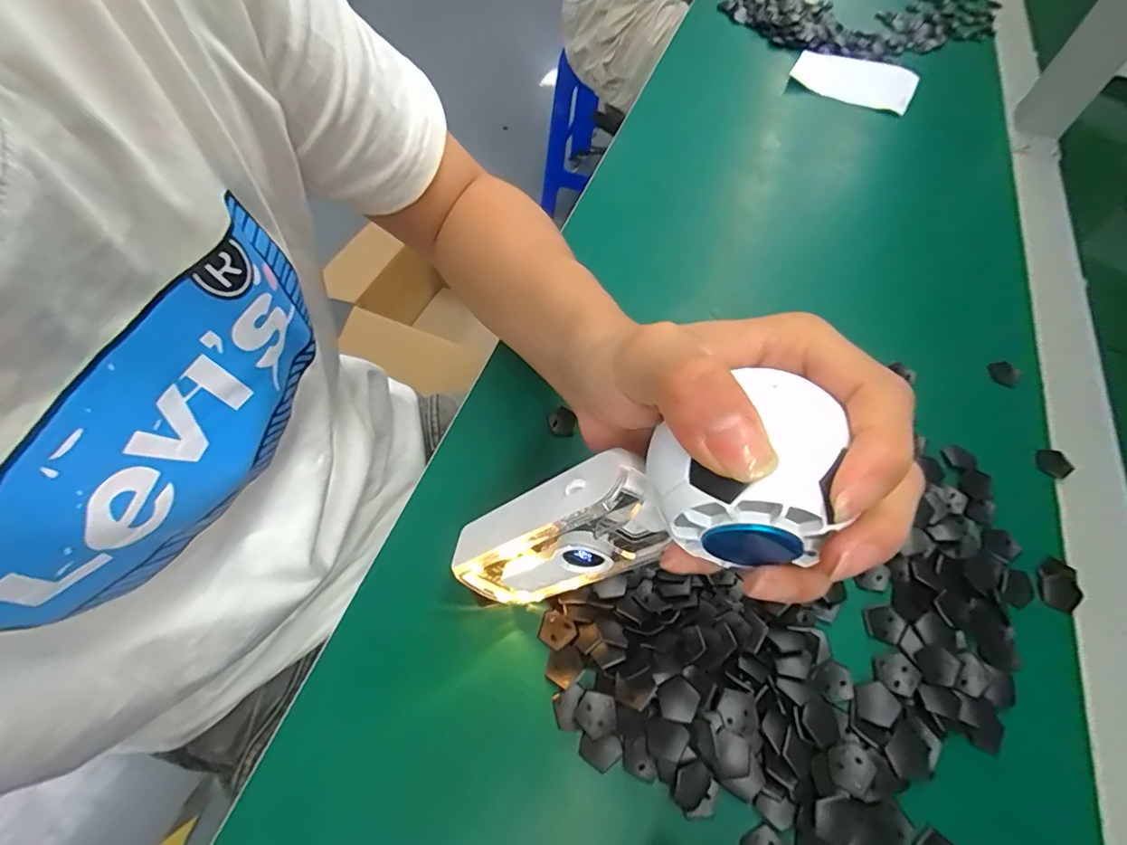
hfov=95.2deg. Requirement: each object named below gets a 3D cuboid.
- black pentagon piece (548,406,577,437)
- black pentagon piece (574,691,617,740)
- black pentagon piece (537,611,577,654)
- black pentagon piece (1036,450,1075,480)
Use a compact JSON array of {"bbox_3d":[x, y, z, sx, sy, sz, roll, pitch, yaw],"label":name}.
[{"bbox_3d":[-0.001,-0.001,0.315,0.016,0.004,0.019,-7,60,-5],"label":"black pentagon piece"},{"bbox_3d":[0.015,0.132,0.233,0.018,0.004,0.018,33,64,16],"label":"black pentagon piece"},{"bbox_3d":[-0.004,0.102,0.253,0.018,0.004,0.016,35,65,17],"label":"black pentagon piece"},{"bbox_3d":[0.295,0.025,0.311,0.019,0.005,0.019,-23,63,-14],"label":"black pentagon piece"}]

